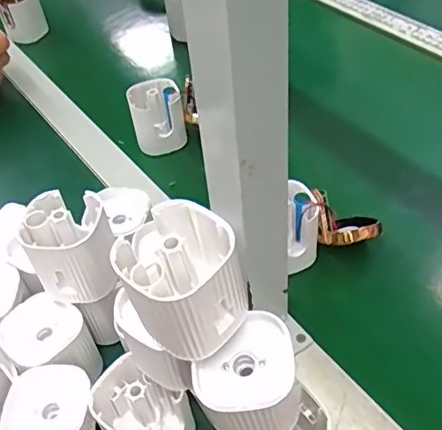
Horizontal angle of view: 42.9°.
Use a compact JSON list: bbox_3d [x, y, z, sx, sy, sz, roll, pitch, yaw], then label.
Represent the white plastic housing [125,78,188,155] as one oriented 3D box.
[{"bbox_3d":[-0.068,-0.107,0.610,0.055,0.069,0.043,-8,46,-3],"label":"white plastic housing"}]

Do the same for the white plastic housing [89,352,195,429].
[{"bbox_3d":[-0.050,0.135,0.378,0.057,0.070,0.055,-4,46,4],"label":"white plastic housing"}]

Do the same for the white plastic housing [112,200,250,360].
[{"bbox_3d":[-0.021,0.035,0.290,0.059,0.064,0.056,-27,50,-20],"label":"white plastic housing"}]

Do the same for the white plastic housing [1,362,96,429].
[{"bbox_3d":[-0.108,0.140,0.378,0.055,0.062,0.054,-5,46,3],"label":"white plastic housing"}]

